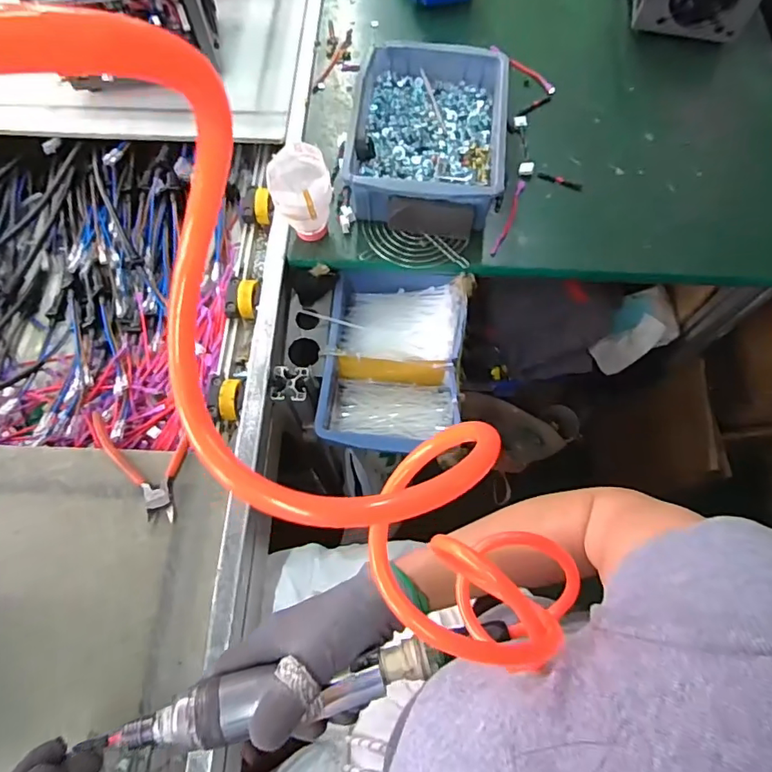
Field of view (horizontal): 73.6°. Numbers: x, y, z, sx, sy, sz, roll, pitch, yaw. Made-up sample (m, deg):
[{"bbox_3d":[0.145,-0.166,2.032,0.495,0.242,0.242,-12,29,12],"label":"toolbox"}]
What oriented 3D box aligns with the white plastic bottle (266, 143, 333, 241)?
[{"bbox_3d":[-0.097,-0.213,0.600,0.064,0.112,0.072,-16,68,-7],"label":"white plastic bottle"}]

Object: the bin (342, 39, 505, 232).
[{"bbox_3d":[0.053,-0.320,0.656,0.182,0.085,0.244,6,67,2],"label":"bin"}]

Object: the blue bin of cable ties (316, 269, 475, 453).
[{"bbox_3d":[0.011,-0.033,0.659,0.170,0.075,0.240,7,67,3],"label":"blue bin of cable ties"}]

